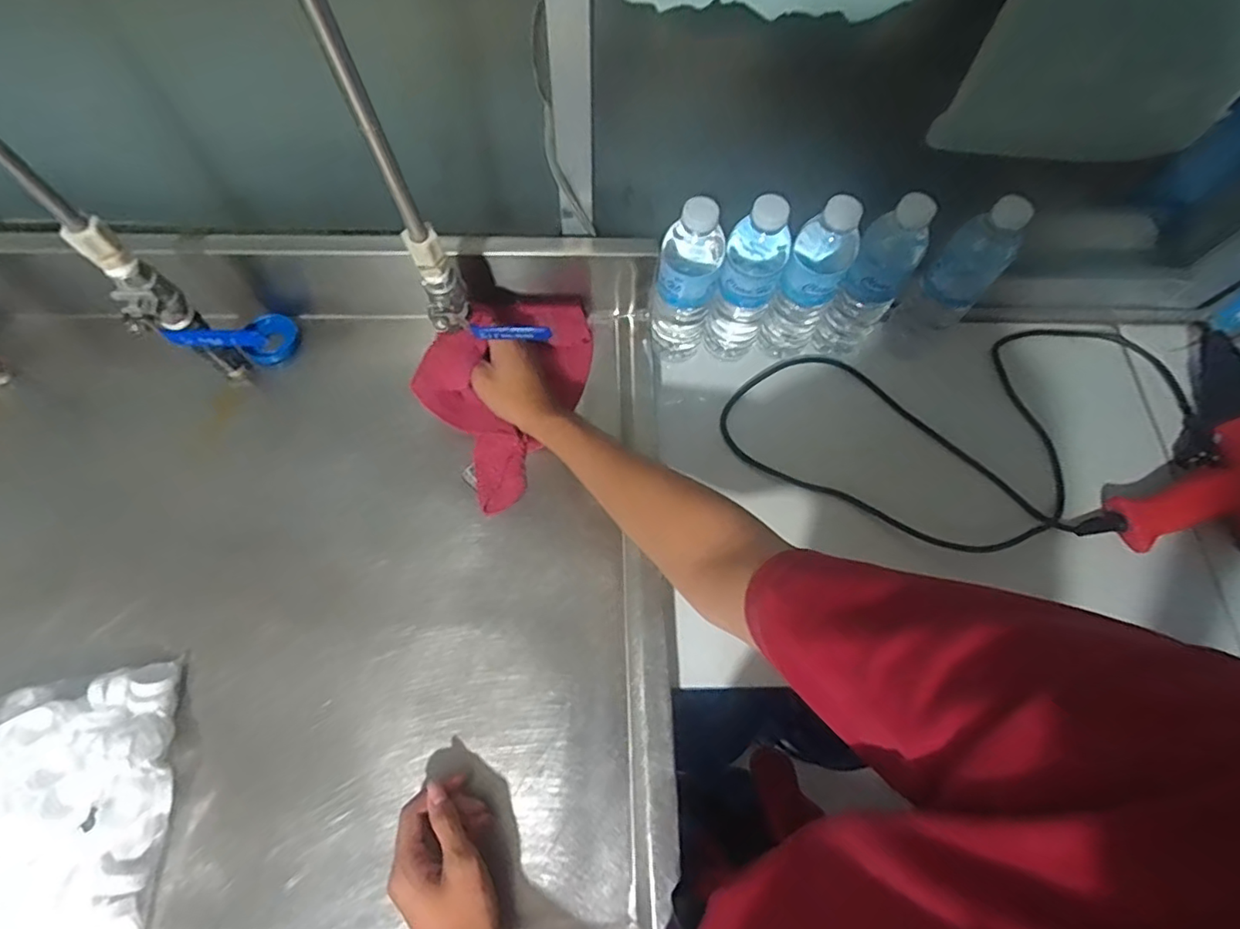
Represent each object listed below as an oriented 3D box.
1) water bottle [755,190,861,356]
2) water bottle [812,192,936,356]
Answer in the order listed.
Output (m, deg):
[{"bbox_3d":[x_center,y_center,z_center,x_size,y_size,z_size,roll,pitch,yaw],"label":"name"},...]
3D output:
[{"bbox_3d":[0.197,-0.192,0.610,0.059,0.200,0.065,24,69,7],"label":"water bottle"},{"bbox_3d":[0.267,-0.195,0.615,0.054,0.210,0.074,38,71,12],"label":"water bottle"}]

